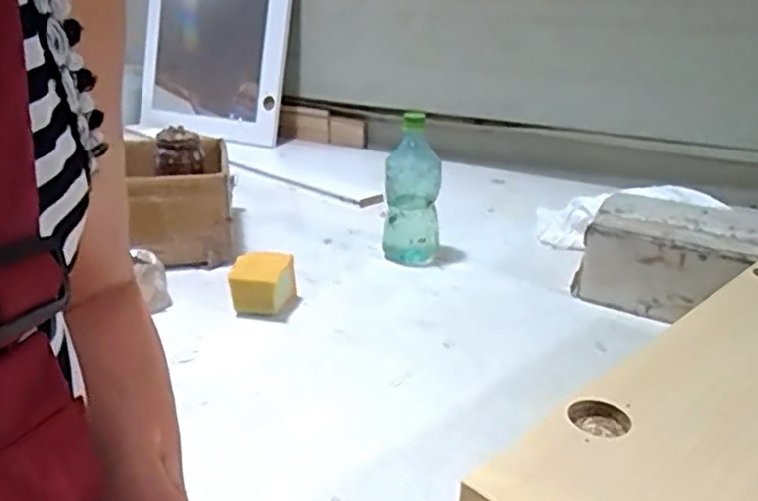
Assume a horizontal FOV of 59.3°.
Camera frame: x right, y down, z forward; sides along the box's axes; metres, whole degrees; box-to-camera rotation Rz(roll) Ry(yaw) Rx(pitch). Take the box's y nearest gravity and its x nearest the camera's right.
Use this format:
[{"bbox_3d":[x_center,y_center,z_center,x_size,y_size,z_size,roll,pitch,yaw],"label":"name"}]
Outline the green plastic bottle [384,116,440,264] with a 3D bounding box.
[{"bbox_3d":[0.044,-0.074,0.893,0.071,0.191,0.066,1,23,0],"label":"green plastic bottle"}]

